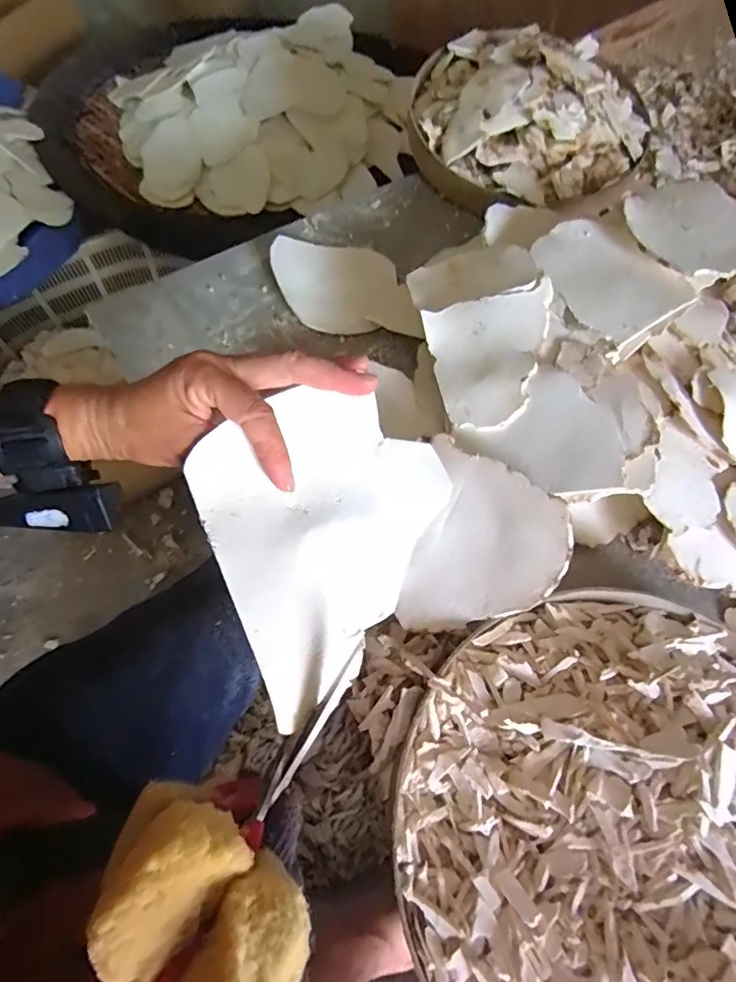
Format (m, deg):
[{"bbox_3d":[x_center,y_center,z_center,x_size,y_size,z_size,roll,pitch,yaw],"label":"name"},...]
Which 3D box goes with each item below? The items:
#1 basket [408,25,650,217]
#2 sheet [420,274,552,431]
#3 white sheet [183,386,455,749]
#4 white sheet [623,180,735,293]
[{"bbox_3d":[0.194,-0.454,0.631,0.275,0.106,0.245,6,63,2],"label":"basket"},{"bbox_3d":[0.111,-0.113,0.435,0.109,0.023,0.120,-9,63,-5],"label":"sheet"},{"bbox_3d":[-0.035,0.018,0.285,0.129,0.007,0.164,36,64,-2],"label":"white sheet"},{"bbox_3d":[0.315,-0.249,0.494,0.134,0.018,0.141,-21,65,-11],"label":"white sheet"}]

